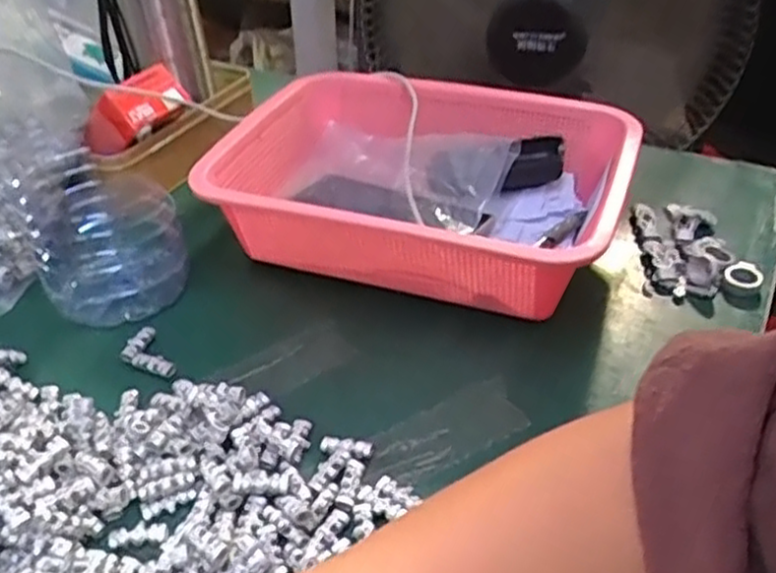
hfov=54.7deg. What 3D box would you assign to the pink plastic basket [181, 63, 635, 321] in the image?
[{"bbox_3d":[0.033,-0.077,0.587,0.277,0.088,0.221,13,40,19],"label":"pink plastic basket"}]

